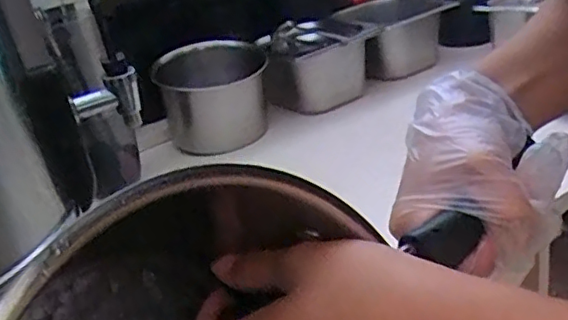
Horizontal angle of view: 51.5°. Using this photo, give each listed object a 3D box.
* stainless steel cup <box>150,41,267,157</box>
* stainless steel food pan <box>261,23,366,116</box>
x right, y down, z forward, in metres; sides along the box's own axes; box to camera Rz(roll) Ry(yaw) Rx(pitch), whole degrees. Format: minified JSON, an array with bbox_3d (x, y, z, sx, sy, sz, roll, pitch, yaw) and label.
[{"bbox_3d":[-0.098,-0.088,0.808,0.135,0.112,0.130,-9,24,4],"label":"stainless steel cup"},{"bbox_3d":[0.035,-0.137,0.869,0.134,0.092,0.136,-25,28,-28],"label":"stainless steel food pan"}]

